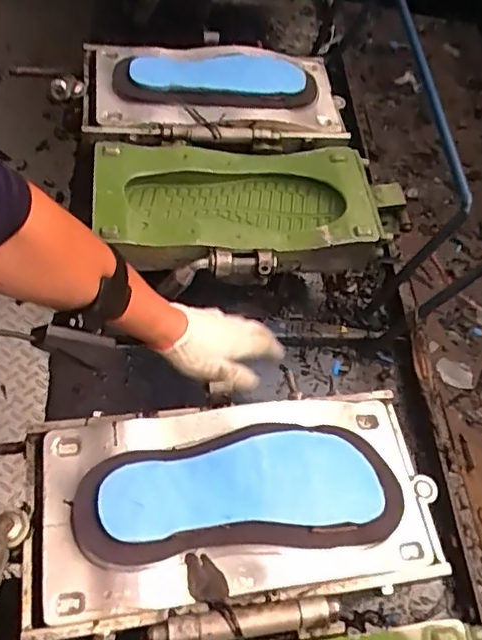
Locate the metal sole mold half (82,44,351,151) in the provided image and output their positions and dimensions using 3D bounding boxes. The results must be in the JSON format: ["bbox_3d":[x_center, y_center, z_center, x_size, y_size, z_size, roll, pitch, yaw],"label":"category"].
[{"bbox_3d":[-0.043,-0.350,0.920,0.389,0.074,0.239,2,59,-3],"label":"metal sole mold half"}]

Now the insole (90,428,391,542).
[{"bbox_3d":[0.001,0.148,0.554,0.246,0.015,0.086,-3,59,-6],"label":"insole"}]

